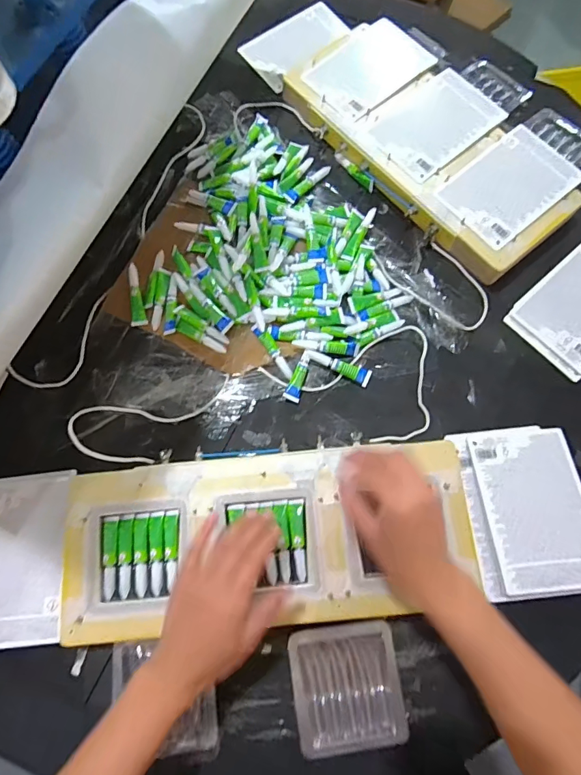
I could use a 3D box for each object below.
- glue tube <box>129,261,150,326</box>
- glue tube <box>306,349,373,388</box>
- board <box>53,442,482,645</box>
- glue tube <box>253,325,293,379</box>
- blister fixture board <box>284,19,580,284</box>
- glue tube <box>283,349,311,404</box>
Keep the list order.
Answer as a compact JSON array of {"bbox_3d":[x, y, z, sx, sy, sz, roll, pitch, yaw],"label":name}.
[{"bbox_3d":[-0.202,-0.122,0.556,0.019,0.011,0.084,-9,86,-1],"label":"glue tube"},{"bbox_3d":[0.060,-0.027,0.528,0.083,0.015,0.019,23,75,8],"label":"glue tube"},{"bbox_3d":[-0.020,0.154,0.448,0.419,0.015,0.167,-6,74,0],"label":"board"},{"bbox_3d":[-0.021,-0.045,0.529,0.013,0.013,0.077,-35,91,-8],"label":"glue tube"},{"bbox_3d":[0.196,-0.349,0.600,0.209,0.042,0.424,-39,76,-9],"label":"blister fixture board"},{"bbox_3d":[0.010,-0.015,0.526,0.020,0.013,0.065,17,74,6],"label":"glue tube"}]

